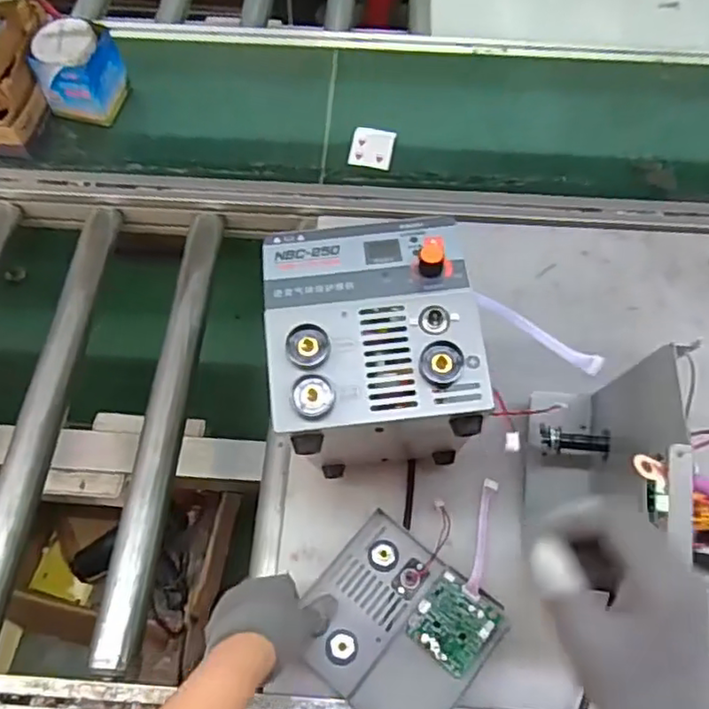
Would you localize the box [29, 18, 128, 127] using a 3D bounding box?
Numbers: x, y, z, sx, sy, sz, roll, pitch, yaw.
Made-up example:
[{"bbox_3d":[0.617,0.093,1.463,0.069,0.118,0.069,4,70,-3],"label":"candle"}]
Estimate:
[{"bbox_3d":[-0.398,-0.413,0.944,0.093,0.112,0.102,14,63,7],"label":"box"}]

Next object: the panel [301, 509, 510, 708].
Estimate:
[{"bbox_3d":[0.041,0.255,0.616,0.166,0.044,0.159,36,68,18],"label":"panel"}]

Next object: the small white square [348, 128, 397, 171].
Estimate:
[{"bbox_3d":[0.027,-0.304,0.946,0.063,0.006,0.070,9,72,9],"label":"small white square"}]

